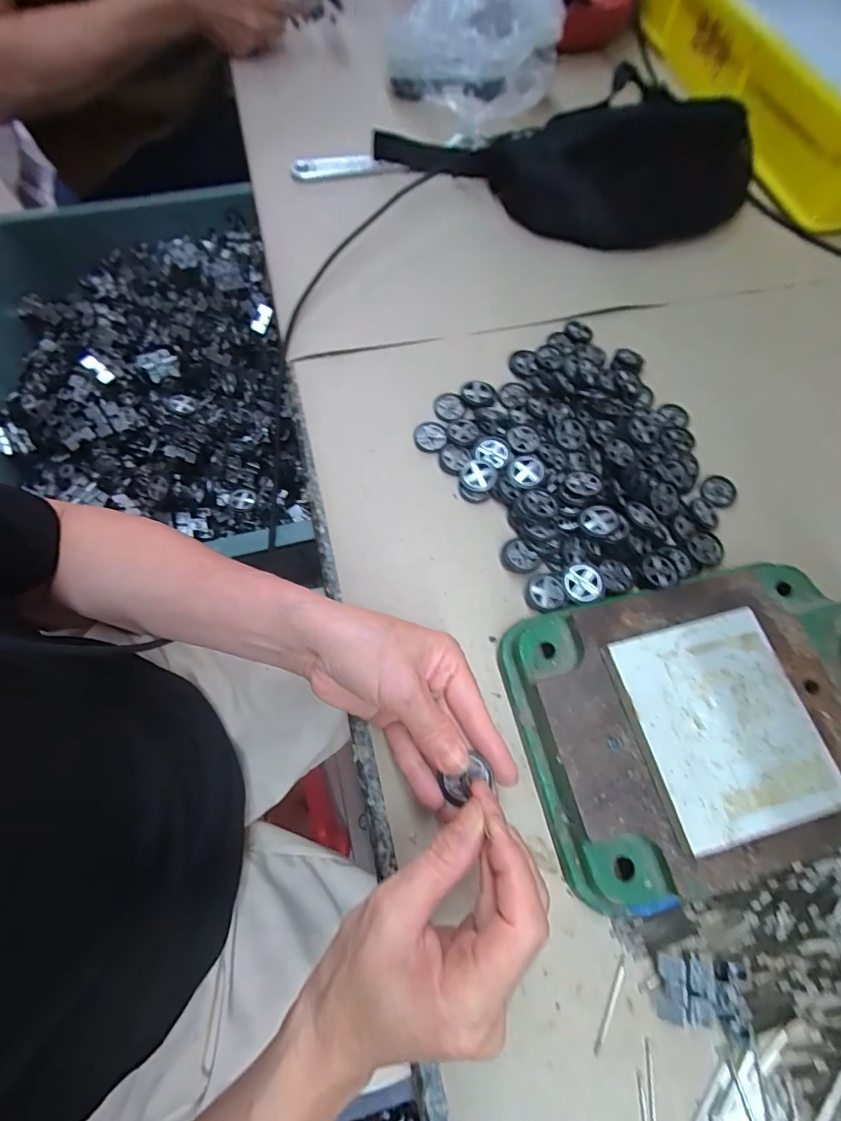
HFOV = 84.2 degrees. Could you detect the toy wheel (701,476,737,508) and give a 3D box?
[{"bbox_3d":[0.236,-0.053,0.368,0.025,0.006,0.026,1,68,-1],"label":"toy wheel"}]

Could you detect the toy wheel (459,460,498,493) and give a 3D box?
[{"bbox_3d":[0.044,-0.064,0.358,0.027,0.011,0.026,1,68,-1],"label":"toy wheel"}]

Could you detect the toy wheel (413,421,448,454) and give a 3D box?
[{"bbox_3d":[0.008,-0.100,0.375,0.026,0.005,0.030,7,68,1],"label":"toy wheel"}]

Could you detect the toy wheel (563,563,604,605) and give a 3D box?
[{"bbox_3d":[0.113,0.016,0.322,0.028,0.005,0.027,0,85,4],"label":"toy wheel"}]

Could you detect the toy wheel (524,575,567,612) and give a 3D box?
[{"bbox_3d":[0.087,0.023,0.323,0.027,0.007,0.027,1,68,-1],"label":"toy wheel"}]

